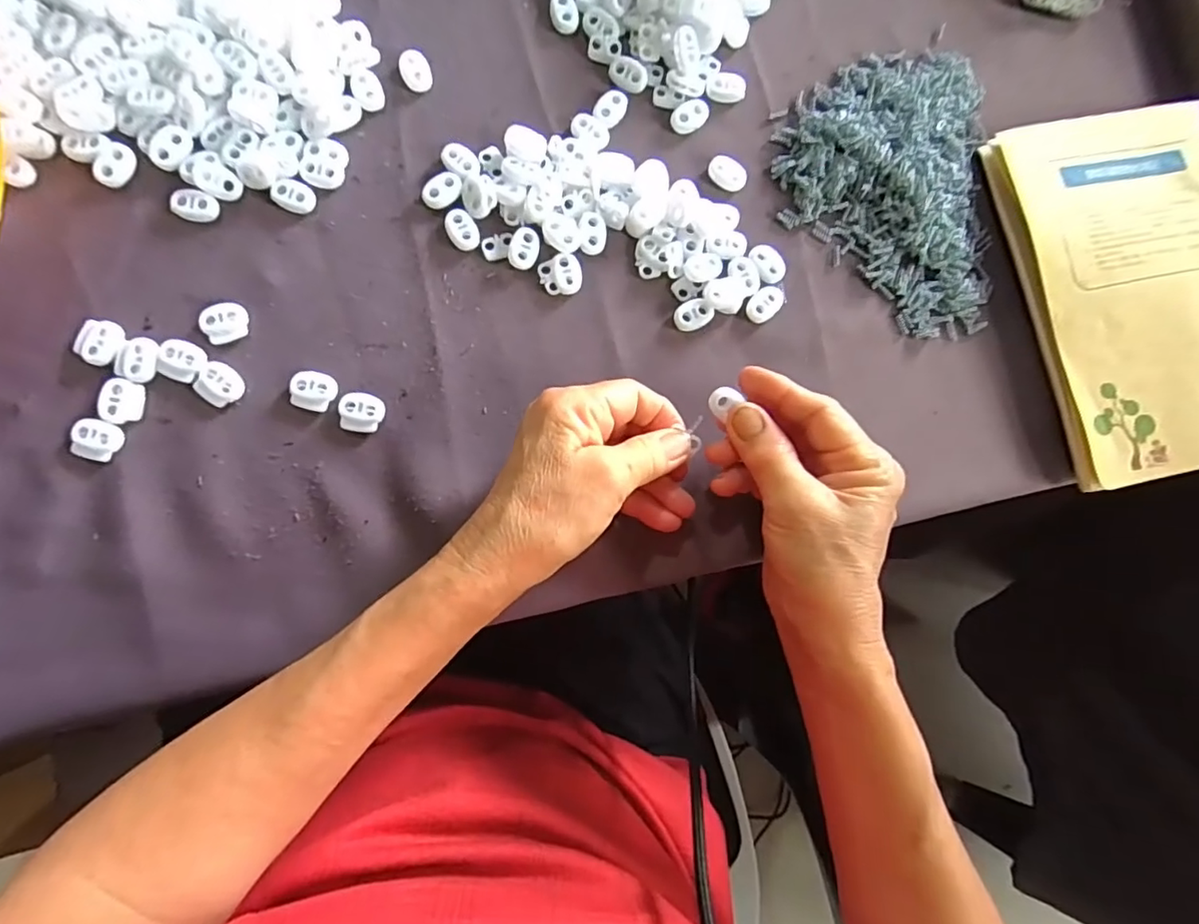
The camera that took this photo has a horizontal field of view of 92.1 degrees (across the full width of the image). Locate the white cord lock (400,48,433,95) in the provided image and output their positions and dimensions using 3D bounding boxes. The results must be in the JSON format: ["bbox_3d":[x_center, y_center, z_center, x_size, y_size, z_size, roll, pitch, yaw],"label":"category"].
[{"bbox_3d":[-0.101,-0.215,0.316,0.016,0.006,0.022,-21,84,-6],"label":"white cord lock"}]

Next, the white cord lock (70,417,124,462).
[{"bbox_3d":[-0.243,-0.011,0.278,0.020,0.005,0.019,14,82,-2],"label":"white cord lock"}]

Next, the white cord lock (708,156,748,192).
[{"bbox_3d":[0.072,-0.162,0.325,0.022,0.004,0.016,22,82,-1],"label":"white cord lock"}]

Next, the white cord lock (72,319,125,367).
[{"bbox_3d":[-0.246,-0.059,0.286,0.020,0.005,0.022,24,82,0],"label":"white cord lock"}]

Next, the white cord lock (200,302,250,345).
[{"bbox_3d":[-0.188,-0.071,0.291,0.021,0.006,0.019,-21,84,-6],"label":"white cord lock"}]

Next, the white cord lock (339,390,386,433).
[{"bbox_3d":[-0.120,-0.025,0.291,0.021,0.005,0.020,12,82,-2],"label":"white cord lock"}]

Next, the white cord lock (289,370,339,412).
[{"bbox_3d":[-0.144,-0.036,0.290,0.021,0.007,0.020,14,82,-2],"label":"white cord lock"}]

